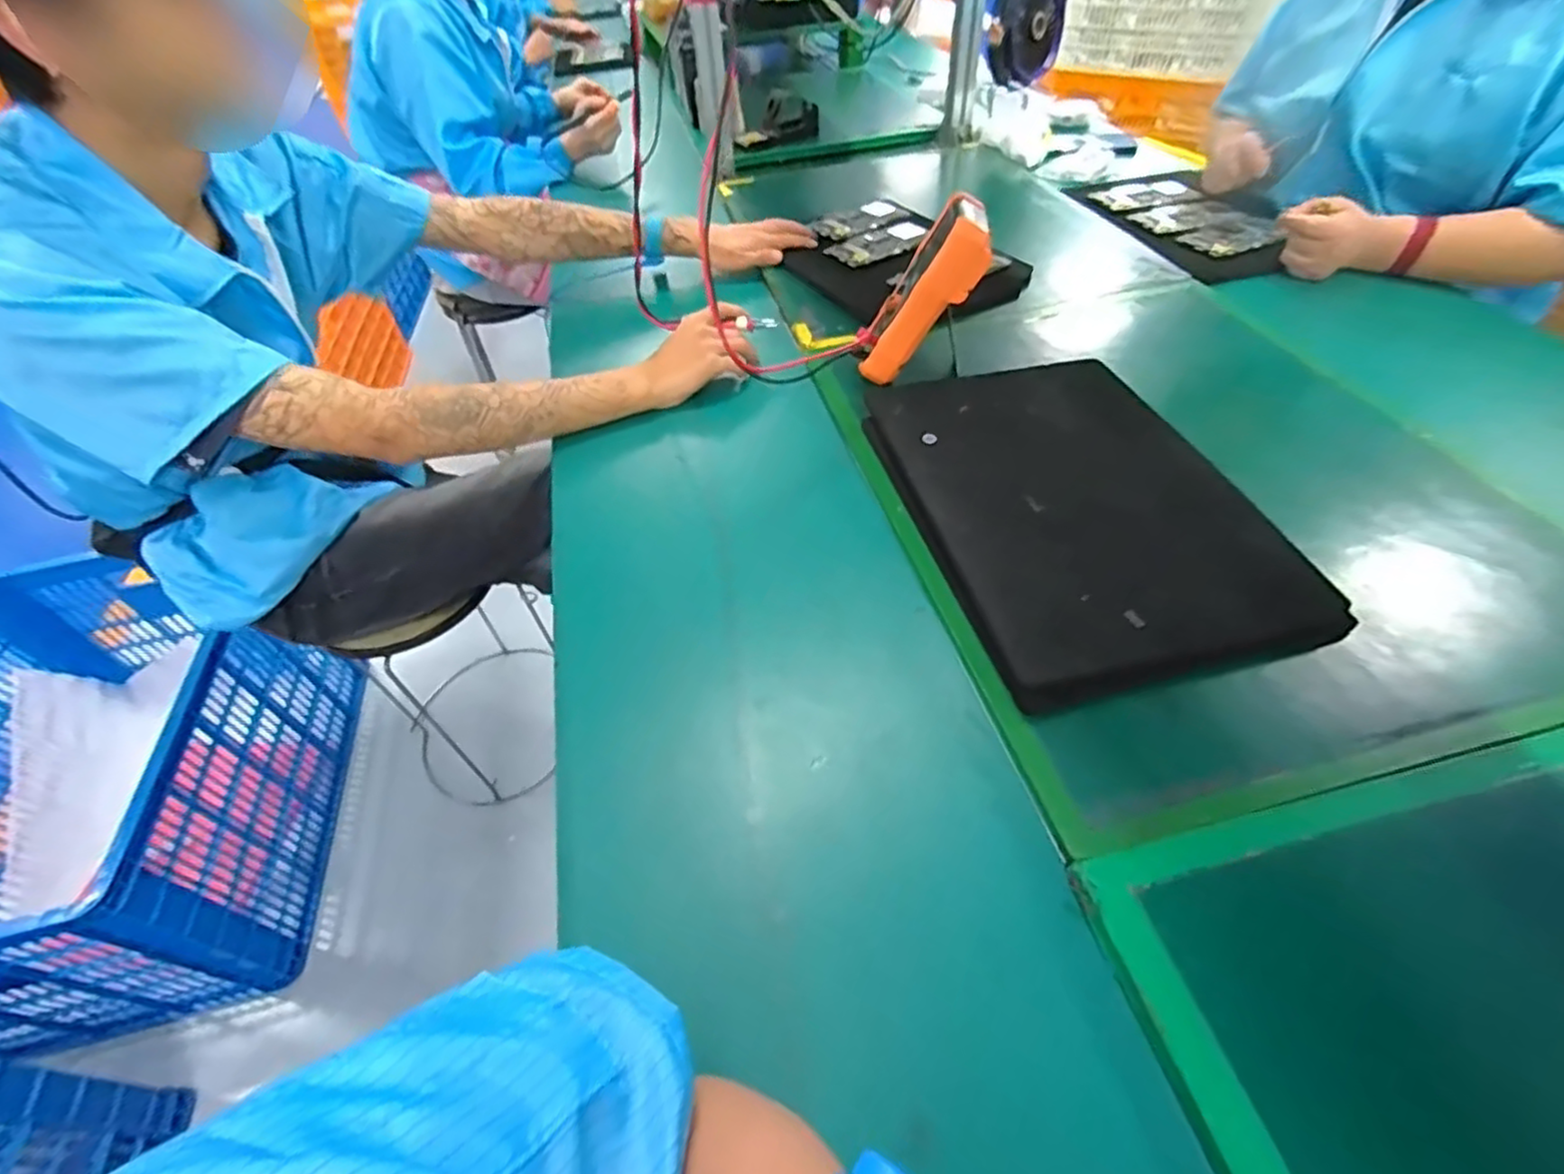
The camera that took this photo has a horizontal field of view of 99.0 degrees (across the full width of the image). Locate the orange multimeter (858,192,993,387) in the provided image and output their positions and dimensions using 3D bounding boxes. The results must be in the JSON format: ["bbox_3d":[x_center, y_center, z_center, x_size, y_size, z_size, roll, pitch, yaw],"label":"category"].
[{"bbox_3d":[0.137,-0.283,0.656,0.048,0.180,0.074,18,44,-21],"label":"orange multimeter"}]

